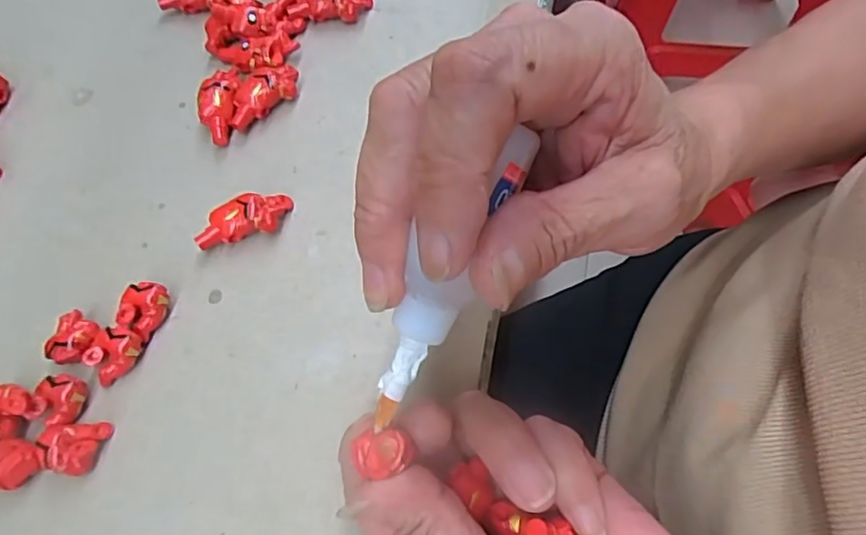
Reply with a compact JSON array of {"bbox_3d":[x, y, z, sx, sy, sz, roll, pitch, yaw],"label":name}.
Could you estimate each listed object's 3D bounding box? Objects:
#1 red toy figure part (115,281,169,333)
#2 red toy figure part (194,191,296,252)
[{"bbox_3d":[-0.118,0.016,0.246,0.016,0.015,0.020,17,67,8],"label":"red toy figure part"},{"bbox_3d":[-0.082,-0.020,0.262,0.041,0.015,0.018,-19,67,-8],"label":"red toy figure part"}]

